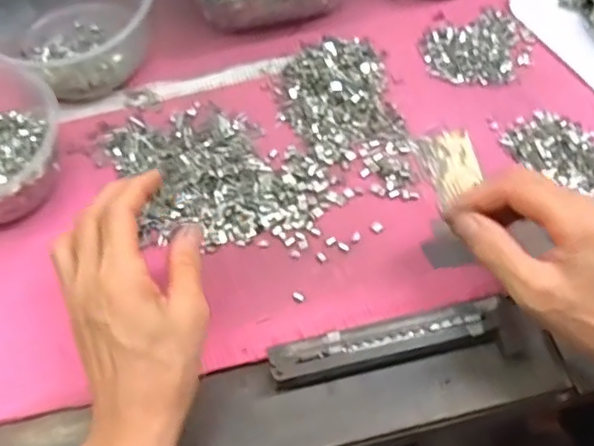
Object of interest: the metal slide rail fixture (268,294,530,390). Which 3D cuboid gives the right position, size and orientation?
[{"bbox_3d":[0.063,0.075,0.375,0.155,0.026,0.032,-9,61,-4],"label":"metal slide rail fixture"}]

